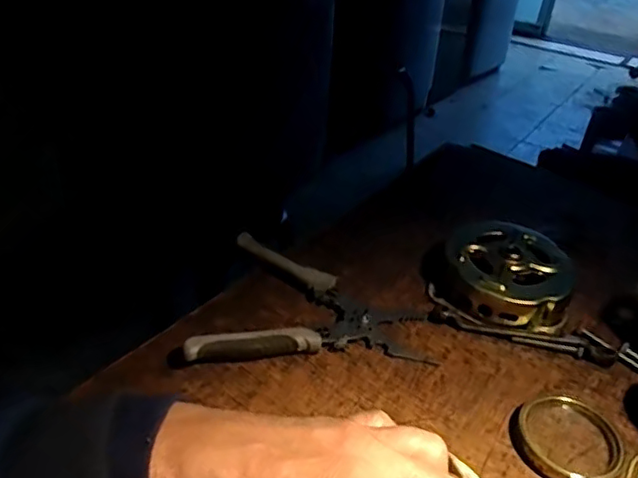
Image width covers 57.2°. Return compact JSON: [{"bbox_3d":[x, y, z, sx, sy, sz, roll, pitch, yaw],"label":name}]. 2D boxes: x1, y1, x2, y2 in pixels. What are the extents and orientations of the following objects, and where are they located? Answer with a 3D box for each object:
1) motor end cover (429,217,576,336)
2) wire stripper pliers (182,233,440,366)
[{"bbox_3d":[0.160,0.030,0.503,0.111,0.035,0.120,20,39,18],"label":"motor end cover"},{"bbox_3d":[-0.006,0.048,0.471,0.180,0.019,0.125,2,37,-6],"label":"wire stripper pliers"}]

